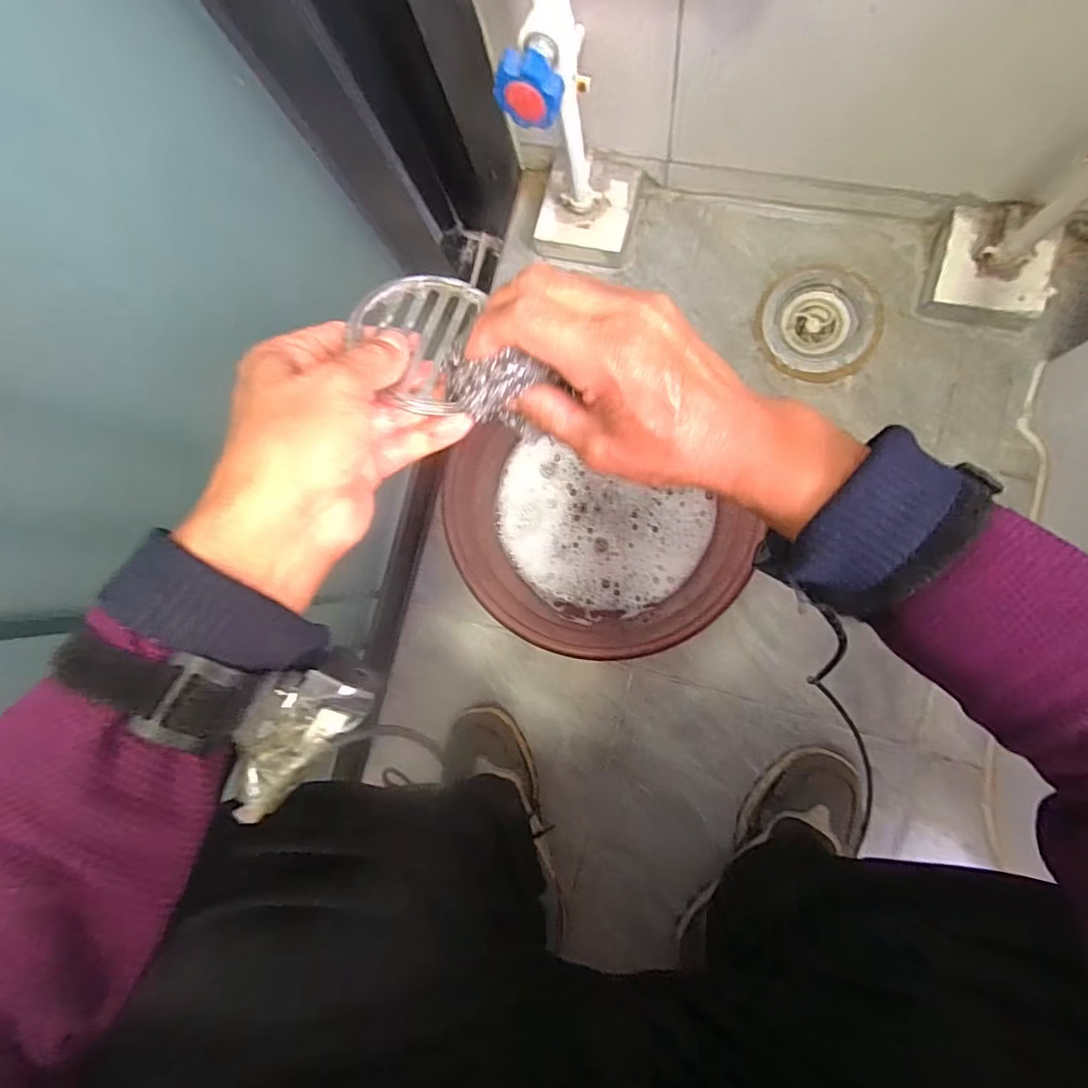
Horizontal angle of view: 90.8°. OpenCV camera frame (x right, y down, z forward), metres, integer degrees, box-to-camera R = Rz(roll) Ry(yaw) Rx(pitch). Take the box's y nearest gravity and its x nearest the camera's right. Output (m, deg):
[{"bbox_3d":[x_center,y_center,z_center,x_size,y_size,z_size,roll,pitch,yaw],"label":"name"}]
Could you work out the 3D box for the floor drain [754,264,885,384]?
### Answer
[{"bbox_3d":[0.317,-0.257,0.624,0.132,0.019,0.138,0,87,9],"label":"floor drain"}]

